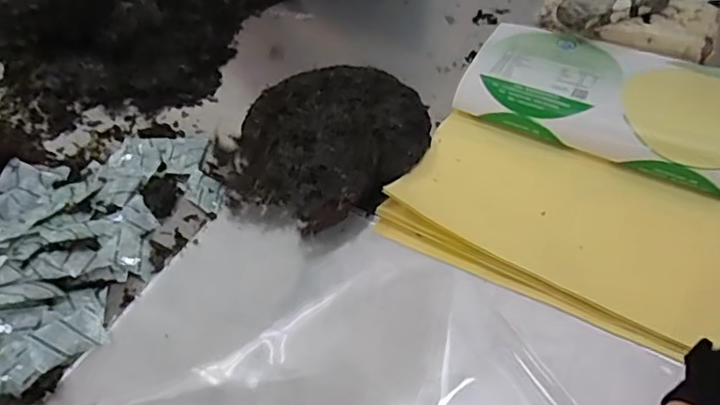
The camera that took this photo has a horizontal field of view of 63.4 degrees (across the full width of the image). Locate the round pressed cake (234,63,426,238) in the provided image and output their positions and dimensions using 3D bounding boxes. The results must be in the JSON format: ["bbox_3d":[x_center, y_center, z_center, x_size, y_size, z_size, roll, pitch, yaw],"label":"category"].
[{"bbox_3d":[-0.032,-0.074,0.639,0.192,0.036,0.239,26,54,21],"label":"round pressed cake"}]

